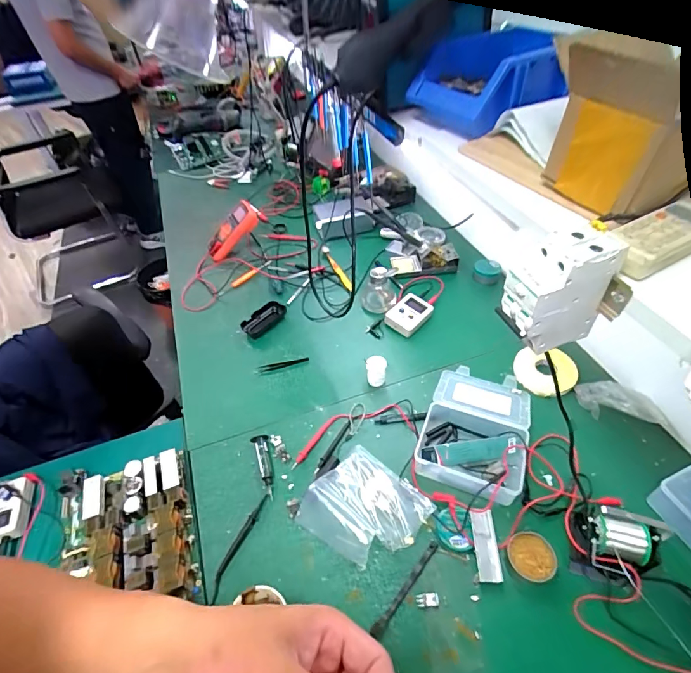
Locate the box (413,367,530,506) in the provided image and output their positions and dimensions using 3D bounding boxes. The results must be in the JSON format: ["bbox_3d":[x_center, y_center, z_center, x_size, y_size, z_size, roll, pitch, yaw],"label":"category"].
[{"bbox_3d":[0.232,0.148,0.730,0.165,0.044,0.250,15,51,18],"label":"box"}]

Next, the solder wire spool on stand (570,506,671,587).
[{"bbox_3d":[0.366,0.276,0.561,0.095,0.110,0.082,13,50,16],"label":"solder wire spool on stand"}]

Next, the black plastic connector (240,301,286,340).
[{"bbox_3d":[-0.187,-0.039,0.964,0.048,0.029,0.110,27,55,26],"label":"black plastic connector"}]

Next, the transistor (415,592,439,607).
[{"bbox_3d":[0.114,0.364,0.576,0.030,0.004,0.016,-7,48,-1],"label":"transistor"}]

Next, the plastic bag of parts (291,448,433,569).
[{"bbox_3d":[0.029,0.268,0.657,0.163,0.026,0.156,32,58,29],"label":"plastic bag of parts"}]

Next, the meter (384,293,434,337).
[{"bbox_3d":[0.142,-0.050,0.934,0.073,0.032,0.098,31,57,29],"label":"meter"}]

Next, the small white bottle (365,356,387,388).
[{"bbox_3d":[0.061,0.069,0.821,0.037,0.059,0.032,8,49,12],"label":"small white bottle"}]

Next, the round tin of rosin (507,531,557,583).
[{"bbox_3d":[0.265,0.314,0.594,0.062,0.027,0.062,-3,48,3],"label":"round tin of rosin"}]

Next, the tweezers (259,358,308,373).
[{"bbox_3d":[-0.131,0.059,0.894,0.105,0.004,0.017,-12,48,-5],"label":"tweezers"}]

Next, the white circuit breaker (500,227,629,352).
[{"bbox_3d":[0.159,-0.033,0.320,0.068,0.085,0.044,-22,50,-15],"label":"white circuit breaker"}]

